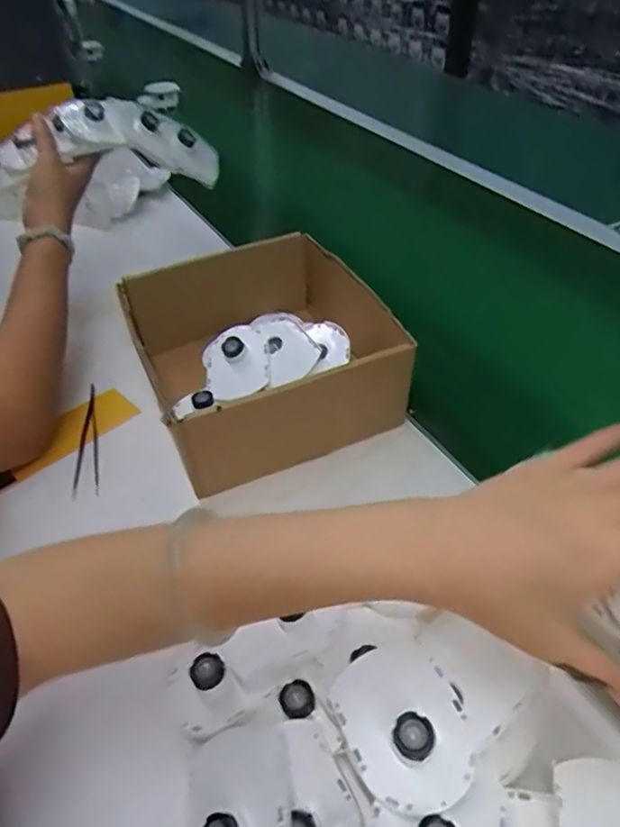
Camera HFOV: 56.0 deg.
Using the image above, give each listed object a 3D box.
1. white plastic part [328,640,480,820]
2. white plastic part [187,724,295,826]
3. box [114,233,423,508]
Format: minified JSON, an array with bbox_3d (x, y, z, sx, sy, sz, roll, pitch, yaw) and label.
[{"bbox_3d":[0.046,0.153,0.288,0.056,0.031,0.076,-19,46,-18],"label":"white plastic part"},{"bbox_3d":[-0.035,0.197,0.287,0.052,0.024,0.076,-4,43,-3],"label":"white plastic part"},{"bbox_3d":[-0.043,-0.052,0.523,0.204,0.101,0.212,-17,45,-16],"label":"box"}]

